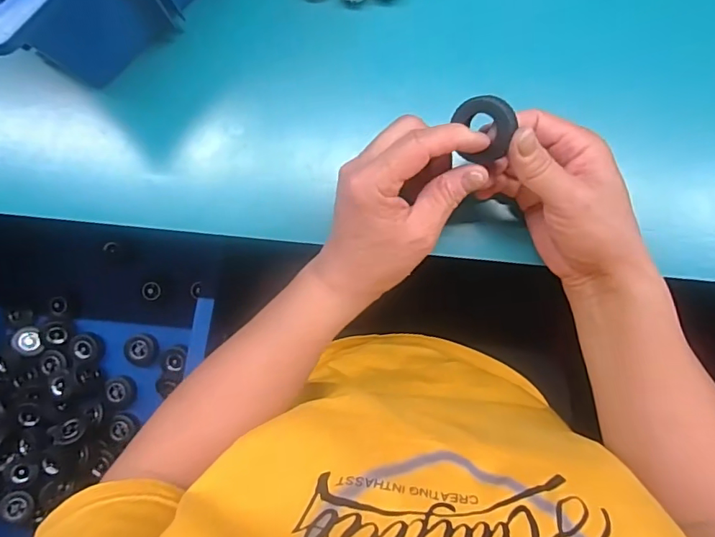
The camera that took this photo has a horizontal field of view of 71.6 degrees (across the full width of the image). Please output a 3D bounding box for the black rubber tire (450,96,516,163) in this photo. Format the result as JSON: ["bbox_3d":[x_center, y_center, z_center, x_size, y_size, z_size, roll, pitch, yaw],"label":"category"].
[{"bbox_3d":[0.076,-0.083,0.294,0.034,0.014,0.037,-18,97,34],"label":"black rubber tire"}]

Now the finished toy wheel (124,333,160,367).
[{"bbox_3d":[-0.257,0.098,0.593,0.040,0.015,0.038,0,88,1],"label":"finished toy wheel"}]

